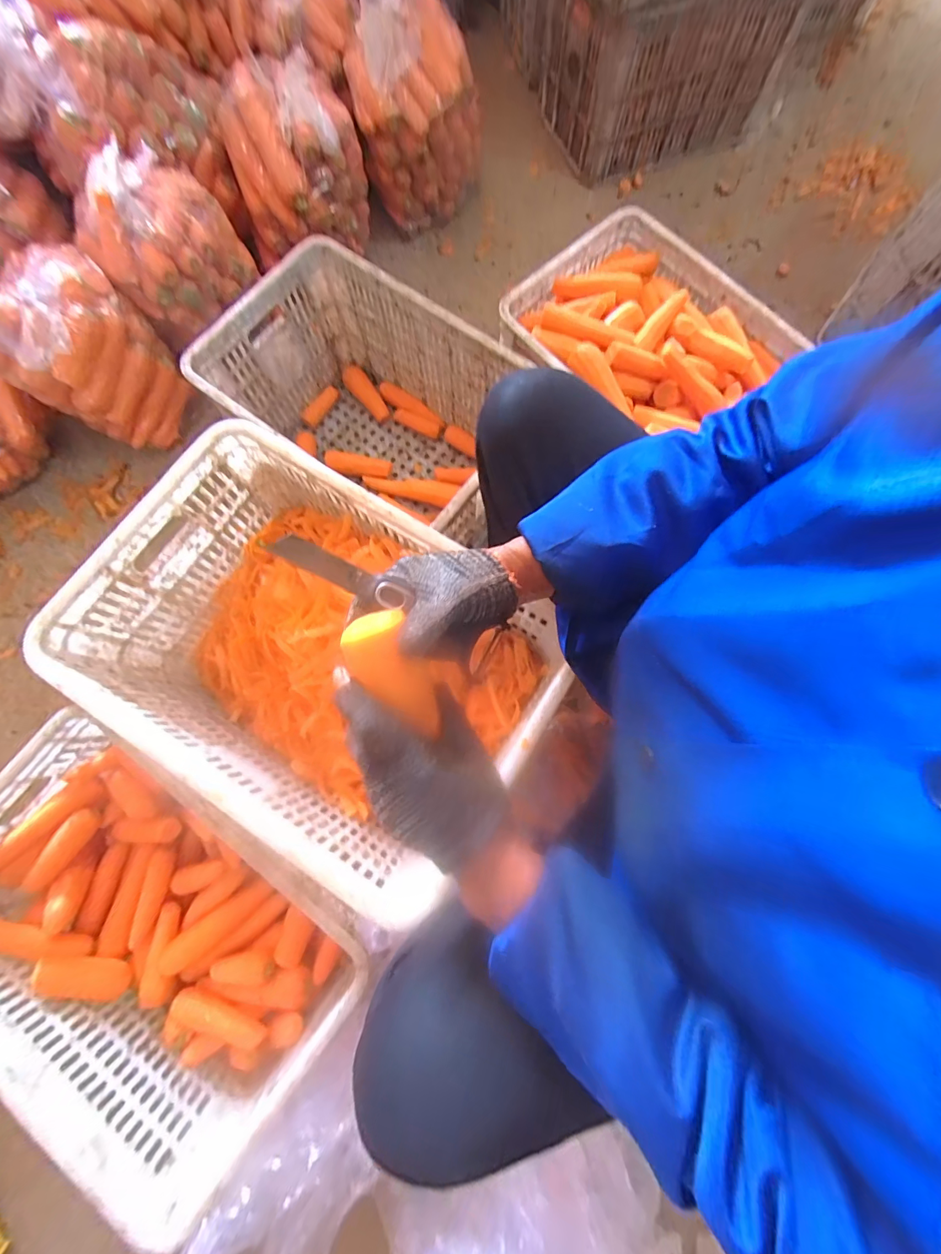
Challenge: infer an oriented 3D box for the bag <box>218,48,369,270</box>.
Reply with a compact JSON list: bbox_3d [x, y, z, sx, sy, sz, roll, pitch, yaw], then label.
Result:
[{"bbox_3d":[-0.364,-0.969,0.903,0.271,0.250,0.219,-15,78,-4],"label":"bag"}]

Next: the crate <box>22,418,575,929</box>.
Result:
[{"bbox_3d":[-0.216,0.041,0.654,0.591,0.253,0.419,33,79,6],"label":"crate"}]

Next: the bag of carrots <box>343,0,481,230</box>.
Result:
[{"bbox_3d":[-0.118,-1.138,0.967,0.283,0.322,0.236,0,78,-1],"label":"bag of carrots"}]

